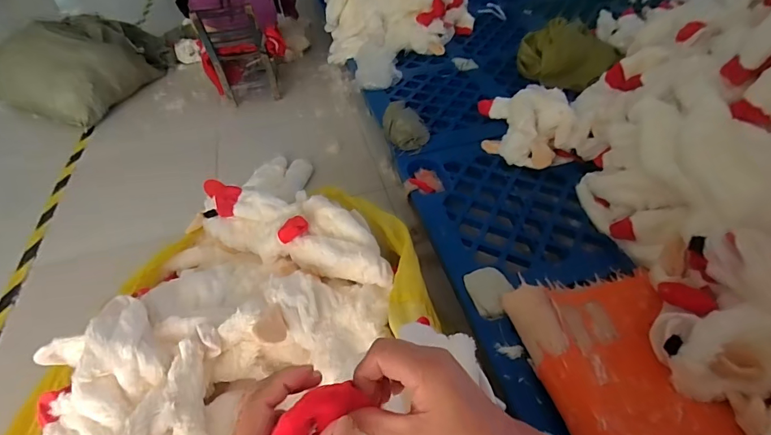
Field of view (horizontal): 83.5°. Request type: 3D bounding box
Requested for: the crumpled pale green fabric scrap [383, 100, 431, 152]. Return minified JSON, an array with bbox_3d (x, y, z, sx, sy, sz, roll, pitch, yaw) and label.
[{"bbox_3d":[0.071,-0.307,1.488,0.158,0.106,0.131,0,43,3],"label":"crumpled pale green fabric scrap"}]

